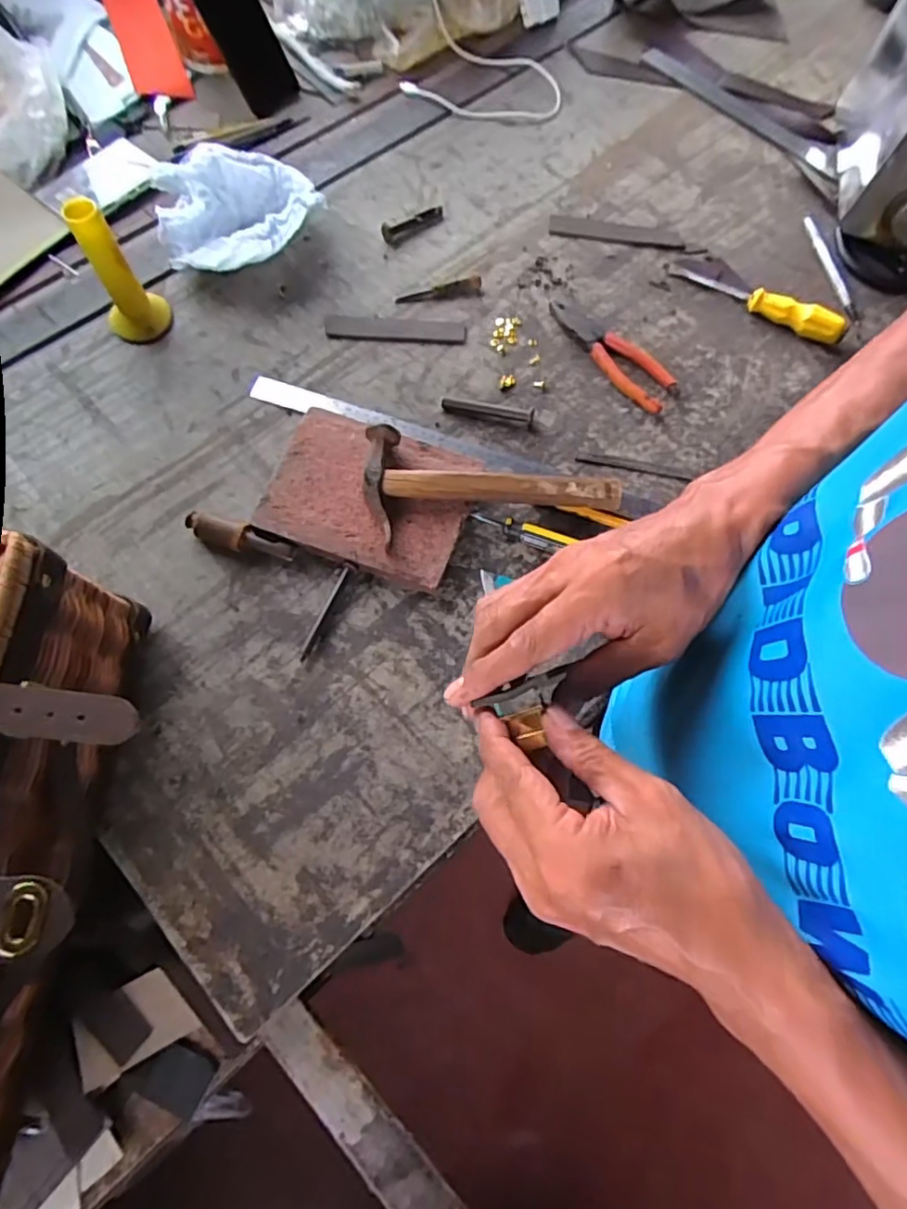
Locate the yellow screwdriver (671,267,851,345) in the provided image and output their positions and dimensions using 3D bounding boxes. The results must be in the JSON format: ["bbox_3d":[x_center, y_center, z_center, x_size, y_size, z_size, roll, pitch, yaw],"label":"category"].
[{"bbox_3d":[0.330,-0.334,0.663,0.193,0.028,0.028,32,71,9],"label":"yellow screwdriver"}]

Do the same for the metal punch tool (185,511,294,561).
[{"bbox_3d":[-0.191,-0.060,0.549,0.098,0.021,0.025,18,69,4],"label":"metal punch tool"}]

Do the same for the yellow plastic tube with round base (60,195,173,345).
[{"bbox_3d":[-0.324,-0.318,0.585,0.061,0.125,0.051,-34,75,-13],"label":"yellow plastic tube with round base"}]

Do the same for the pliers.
[{"bbox_3d":[0.170,-0.272,0.642,0.058,0.019,0.166,-33,74,-14],"label":"pliers"}]

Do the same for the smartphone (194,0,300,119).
[{"bbox_3d":[-0.247,-0.676,0.715,0.071,0.157,0.016,-41,33,-16],"label":"smartphone"}]

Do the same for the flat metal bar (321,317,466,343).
[{"bbox_3d":[-0.062,-0.291,0.647,0.147,0.004,0.026,2,69,-2],"label":"flat metal bar"}]

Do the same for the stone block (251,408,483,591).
[{"bbox_3d":[-0.078,-0.100,0.571,0.179,0.026,0.137,19,69,5],"label":"stone block"}]

